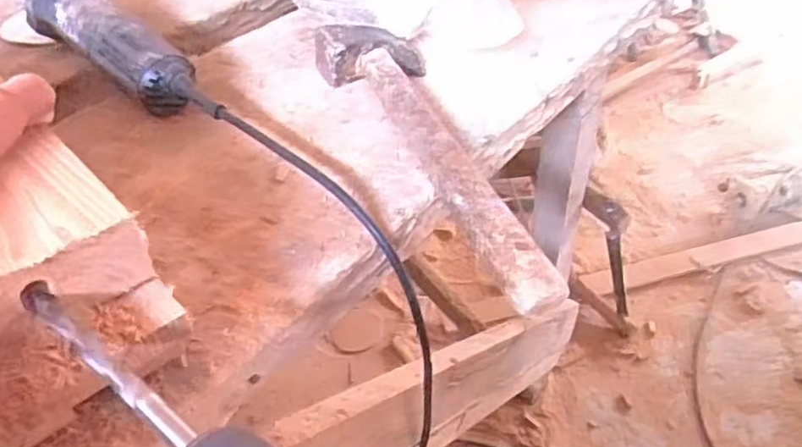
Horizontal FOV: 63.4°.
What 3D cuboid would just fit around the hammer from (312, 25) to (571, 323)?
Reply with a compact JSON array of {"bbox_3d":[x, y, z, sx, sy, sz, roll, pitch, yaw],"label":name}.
[{"bbox_3d":[0.029,-0.064,0.483,0.093,0.043,0.322,-15,44,-17],"label":"hammer"}]

